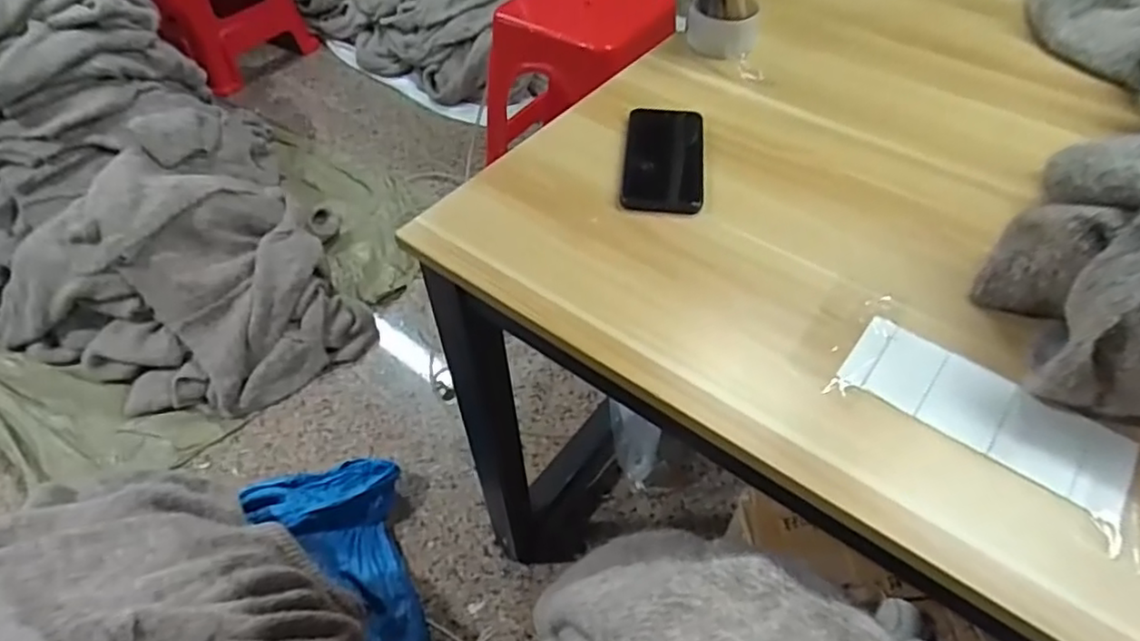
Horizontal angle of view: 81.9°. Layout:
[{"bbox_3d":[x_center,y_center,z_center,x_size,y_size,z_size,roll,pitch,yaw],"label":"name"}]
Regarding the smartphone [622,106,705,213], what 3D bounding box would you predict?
[{"bbox_3d":[0.095,-0.163,0.659,0.080,0.009,0.154,5,50,5],"label":"smartphone"}]

